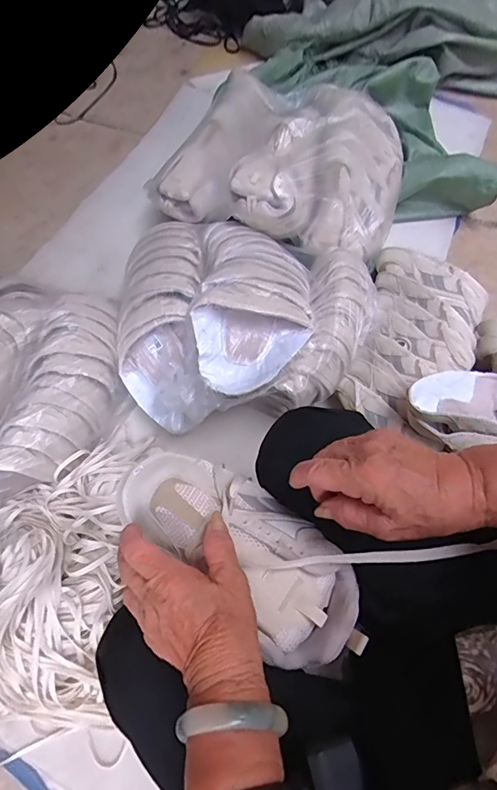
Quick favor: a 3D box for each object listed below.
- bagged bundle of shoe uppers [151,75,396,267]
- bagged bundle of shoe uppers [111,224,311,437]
[{"bbox_3d":[0.083,-0.463,0.878,0.446,0.138,0.373,24,71,13],"label":"bagged bundle of shoe uppers"},{"bbox_3d":[-0.064,-0.155,0.761,0.336,0.130,0.403,-2,68,3],"label":"bagged bundle of shoe uppers"}]

